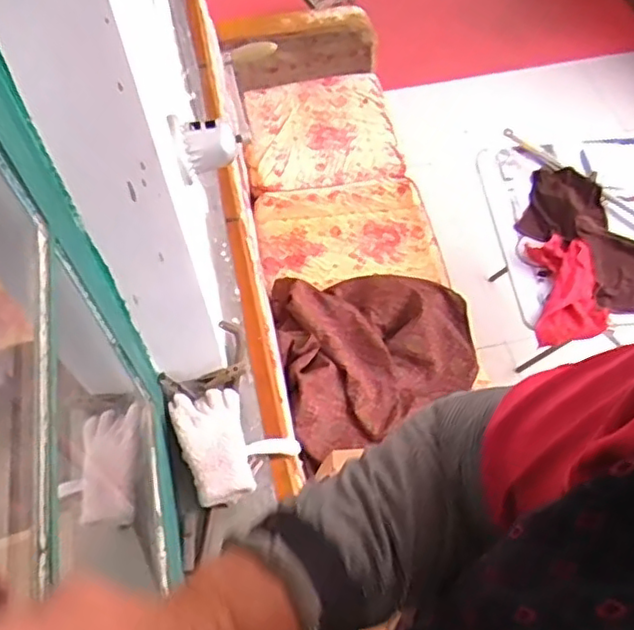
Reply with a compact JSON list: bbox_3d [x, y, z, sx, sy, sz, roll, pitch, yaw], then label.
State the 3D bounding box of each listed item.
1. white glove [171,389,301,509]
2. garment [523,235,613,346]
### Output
[{"bbox_3d":[-0.106,0.164,0.889,0.145,0.079,0.163,-21,60,-10],"label":"white glove"},{"bbox_3d":[0.591,-0.060,1.591,0.174,0.080,0.268,-6,58,-1],"label":"garment"}]

